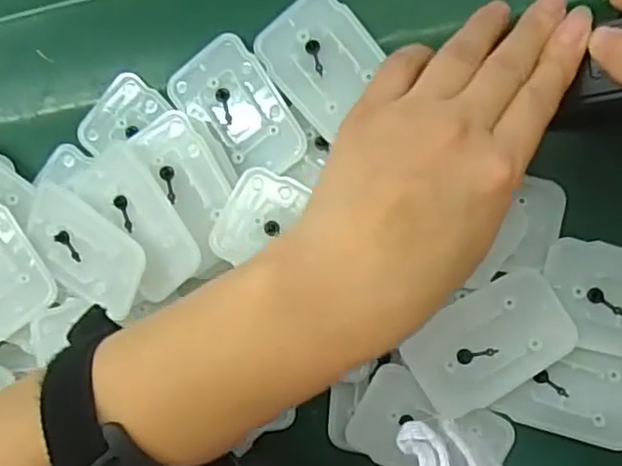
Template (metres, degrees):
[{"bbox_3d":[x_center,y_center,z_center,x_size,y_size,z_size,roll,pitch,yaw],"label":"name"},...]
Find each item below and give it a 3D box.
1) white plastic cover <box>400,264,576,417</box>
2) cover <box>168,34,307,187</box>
[{"bbox_3d":[0.079,0.049,0.293,0.069,0.010,0.047,-30,87,9],"label":"white plastic cover"},{"bbox_3d":[-0.033,-0.055,0.303,0.041,0.013,0.067,-39,86,9],"label":"cover"}]

